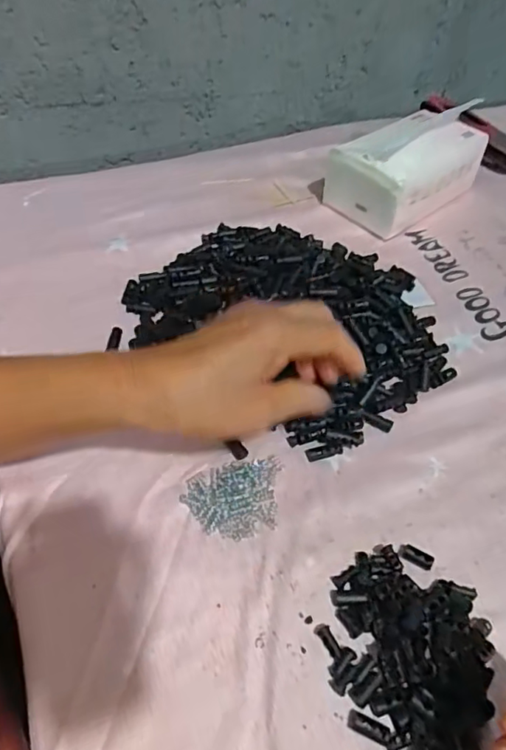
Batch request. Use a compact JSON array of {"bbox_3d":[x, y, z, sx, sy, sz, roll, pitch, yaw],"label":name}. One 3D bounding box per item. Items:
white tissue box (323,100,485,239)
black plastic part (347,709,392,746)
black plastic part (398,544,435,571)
[{"bbox_3d":[0.162,-0.219,0.576,0.167,0.080,0.090,-35,61,-29],"label":"white tissue box"},{"bbox_3d":[0.060,0.179,0.282,0.021,0.004,0.009,23,52,14],"label":"black plastic part"},{"bbox_3d":[0.101,0.113,0.343,0.021,0.006,0.009,23,52,13],"label":"black plastic part"}]

